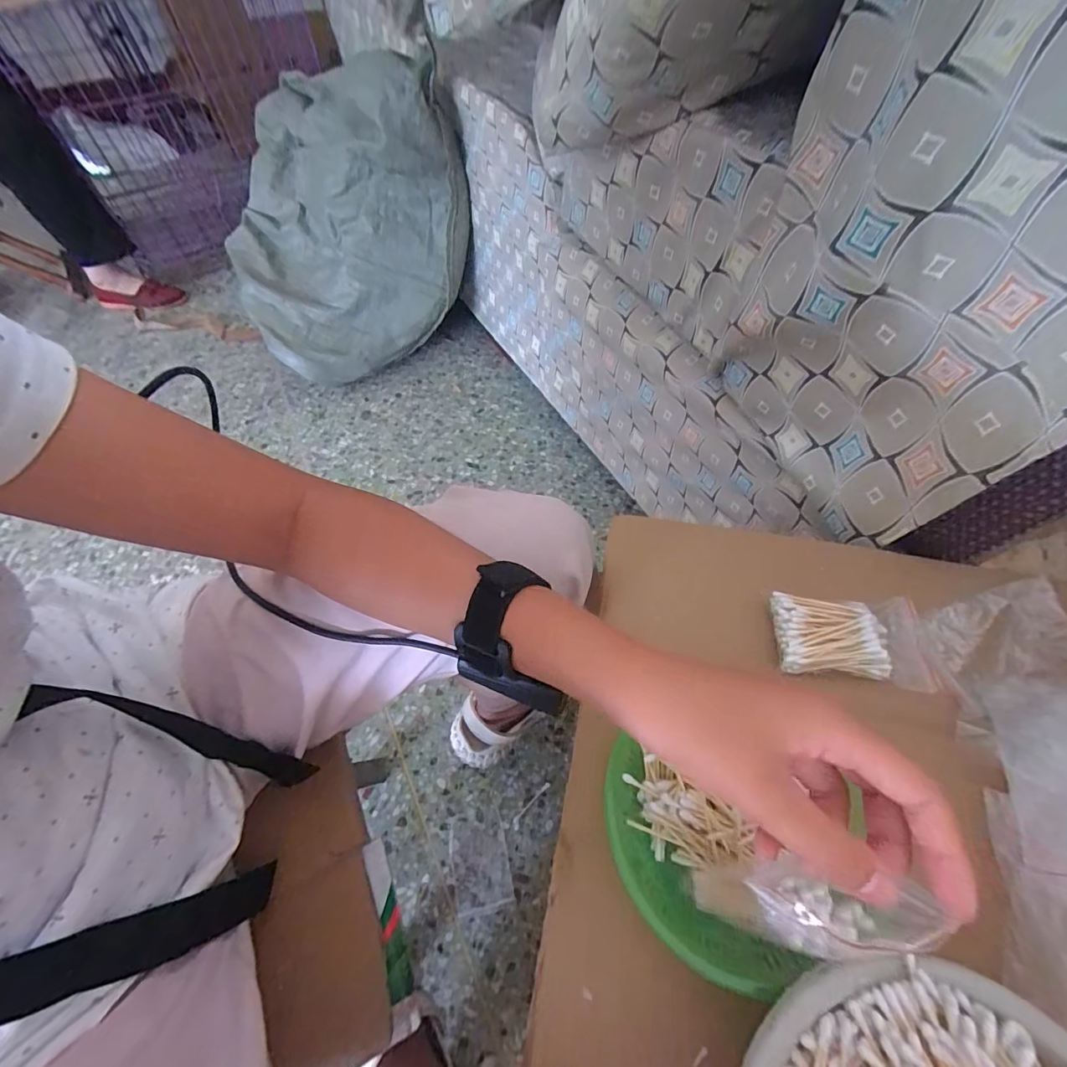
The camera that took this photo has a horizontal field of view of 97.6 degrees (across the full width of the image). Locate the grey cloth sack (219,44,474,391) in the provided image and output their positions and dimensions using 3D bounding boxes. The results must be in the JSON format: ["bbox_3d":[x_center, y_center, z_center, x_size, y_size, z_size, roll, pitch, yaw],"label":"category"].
[{"bbox_3d":[-0.457,-0.704,1.056,0.484,0.472,0.430,-30,62,-18],"label":"grey cloth sack"}]

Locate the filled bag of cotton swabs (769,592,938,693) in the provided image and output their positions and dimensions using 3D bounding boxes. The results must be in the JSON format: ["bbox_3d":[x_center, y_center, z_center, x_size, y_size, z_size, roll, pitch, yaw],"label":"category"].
[{"bbox_3d":[0.246,0.079,0.360,0.115,0.018,0.068,7,58,4],"label":"filled bag of cotton swabs"}]

